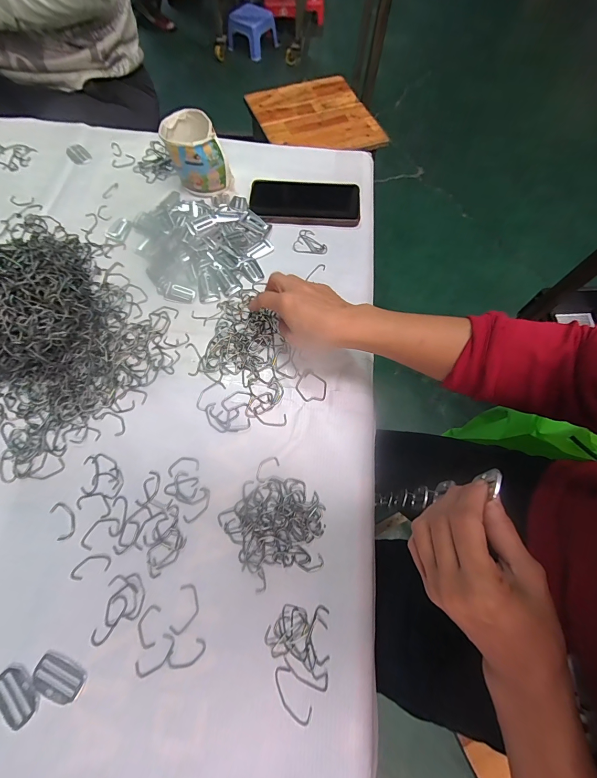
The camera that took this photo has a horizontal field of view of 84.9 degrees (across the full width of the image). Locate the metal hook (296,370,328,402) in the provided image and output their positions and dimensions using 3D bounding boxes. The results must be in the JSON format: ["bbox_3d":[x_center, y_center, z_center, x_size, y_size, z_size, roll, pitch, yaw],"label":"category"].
[{"bbox_3d":[0.017,-0.001,0.394,0.039,0.004,0.036,34,72,11],"label":"metal hook"}]

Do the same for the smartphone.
[{"bbox_3d":[0.010,-0.289,0.504,0.166,0.010,0.084,5,69,1],"label":"smartphone"}]

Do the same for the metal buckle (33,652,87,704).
[{"bbox_3d":[-0.214,0.257,0.291,0.046,0.004,0.027,21,70,7],"label":"metal buckle"}]

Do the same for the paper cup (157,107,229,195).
[{"bbox_3d":[-0.155,-0.352,0.489,0.077,0.070,0.095,-22,71,-10],"label":"paper cup"}]

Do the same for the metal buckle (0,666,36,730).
[{"bbox_3d":[-0.246,0.266,0.282,0.045,0.004,0.025,42,73,14],"label":"metal buckle"}]

